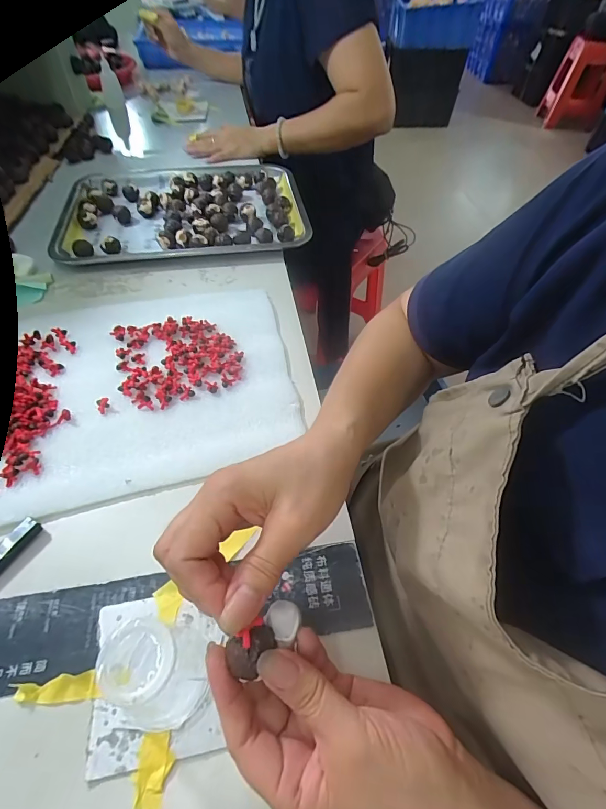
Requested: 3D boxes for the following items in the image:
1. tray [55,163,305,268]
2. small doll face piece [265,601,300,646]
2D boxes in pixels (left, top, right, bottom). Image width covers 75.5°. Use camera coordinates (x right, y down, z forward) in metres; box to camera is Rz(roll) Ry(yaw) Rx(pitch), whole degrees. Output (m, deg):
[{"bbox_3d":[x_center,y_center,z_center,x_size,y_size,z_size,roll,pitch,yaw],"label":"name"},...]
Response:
[{"bbox_3d":[-0.180,-0.301,0.594,0.343,0.022,0.261,-8,54,-8],"label":"tray"},{"bbox_3d":[-0.010,0.112,0.204,0.017,0.007,0.019,-34,61,-24],"label":"small doll face piece"}]

